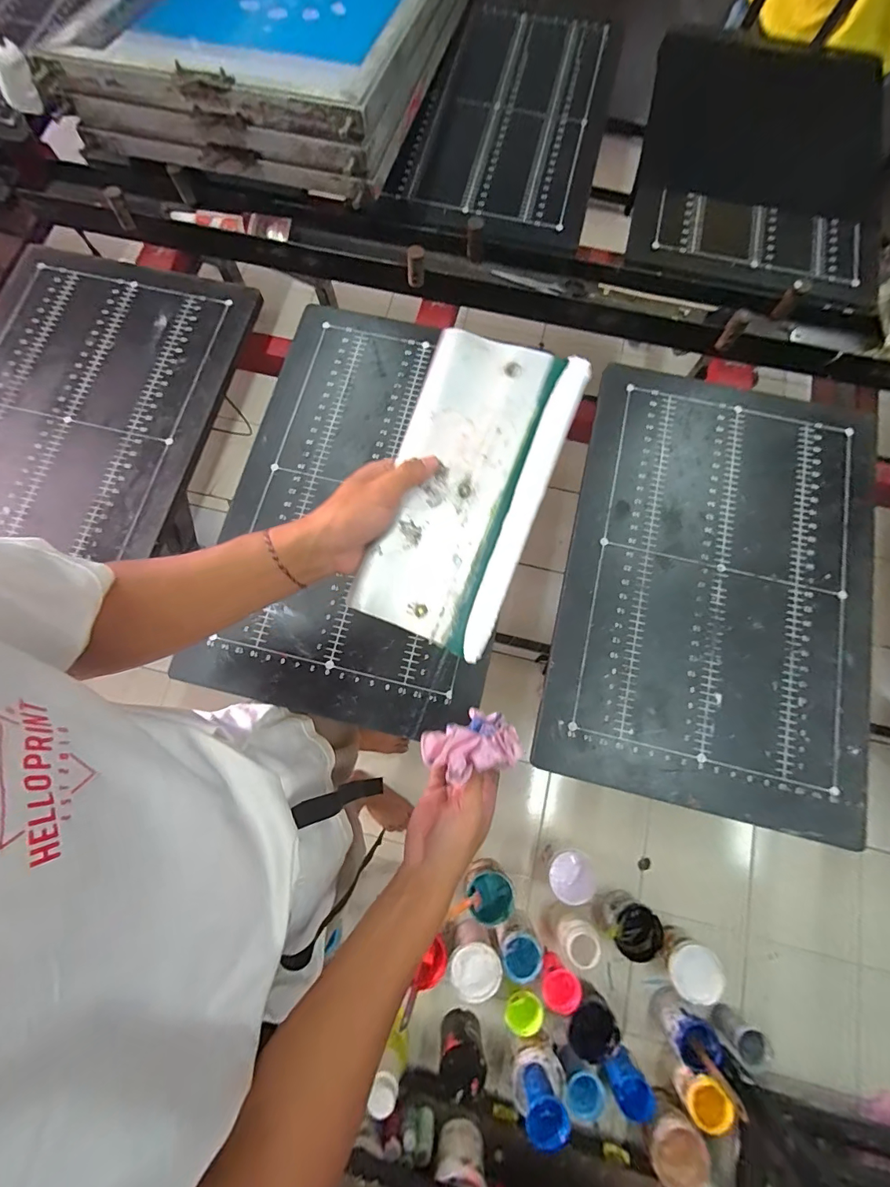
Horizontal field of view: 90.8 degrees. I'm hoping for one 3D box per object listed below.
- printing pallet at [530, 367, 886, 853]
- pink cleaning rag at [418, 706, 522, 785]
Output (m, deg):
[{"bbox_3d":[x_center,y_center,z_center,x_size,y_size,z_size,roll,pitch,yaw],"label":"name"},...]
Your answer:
[{"bbox_3d":[0.370,-0.019,0.594,0.420,0.023,0.595,12,80,3],"label":"printing pallet"},{"bbox_3d":[0.028,0.154,0.442,0.093,0.056,0.056,-20,79,-3],"label":"pink cleaning rag"}]

